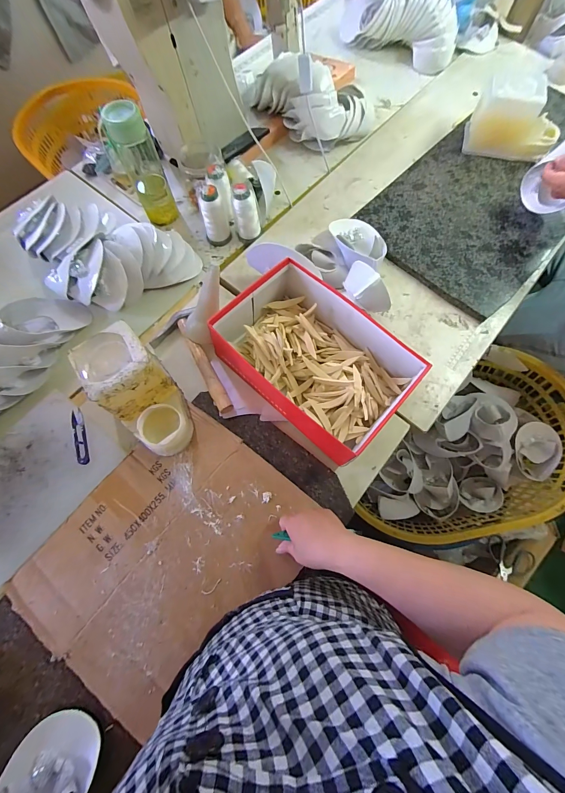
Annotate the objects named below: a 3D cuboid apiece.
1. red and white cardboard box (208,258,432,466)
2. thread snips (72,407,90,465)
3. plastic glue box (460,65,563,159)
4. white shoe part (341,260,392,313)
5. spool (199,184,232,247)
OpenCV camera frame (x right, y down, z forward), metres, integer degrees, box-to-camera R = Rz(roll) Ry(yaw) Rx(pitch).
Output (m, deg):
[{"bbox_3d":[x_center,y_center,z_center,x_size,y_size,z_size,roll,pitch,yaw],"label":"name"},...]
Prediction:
[{"bbox_3d":[0.054,-0.069,0.555,0.317,0.085,0.218,41,76,11],"label":"red and white cardboard box"},{"bbox_3d":[-0.353,0.068,0.548,0.019,0.007,0.102,-12,72,-26],"label":"thread snips"},{"bbox_3d":[0.543,-0.637,0.723,0.207,0.125,0.096,14,72,4],"label":"plastic glue box"},{"bbox_3d":[0.145,-0.179,0.538,0.093,0.062,0.057,31,74,11],"label":"white shoe part"},{"bbox_3d":[-0.147,-0.400,0.695,0.064,0.114,0.055,-10,72,-4],"label":"spool"}]

